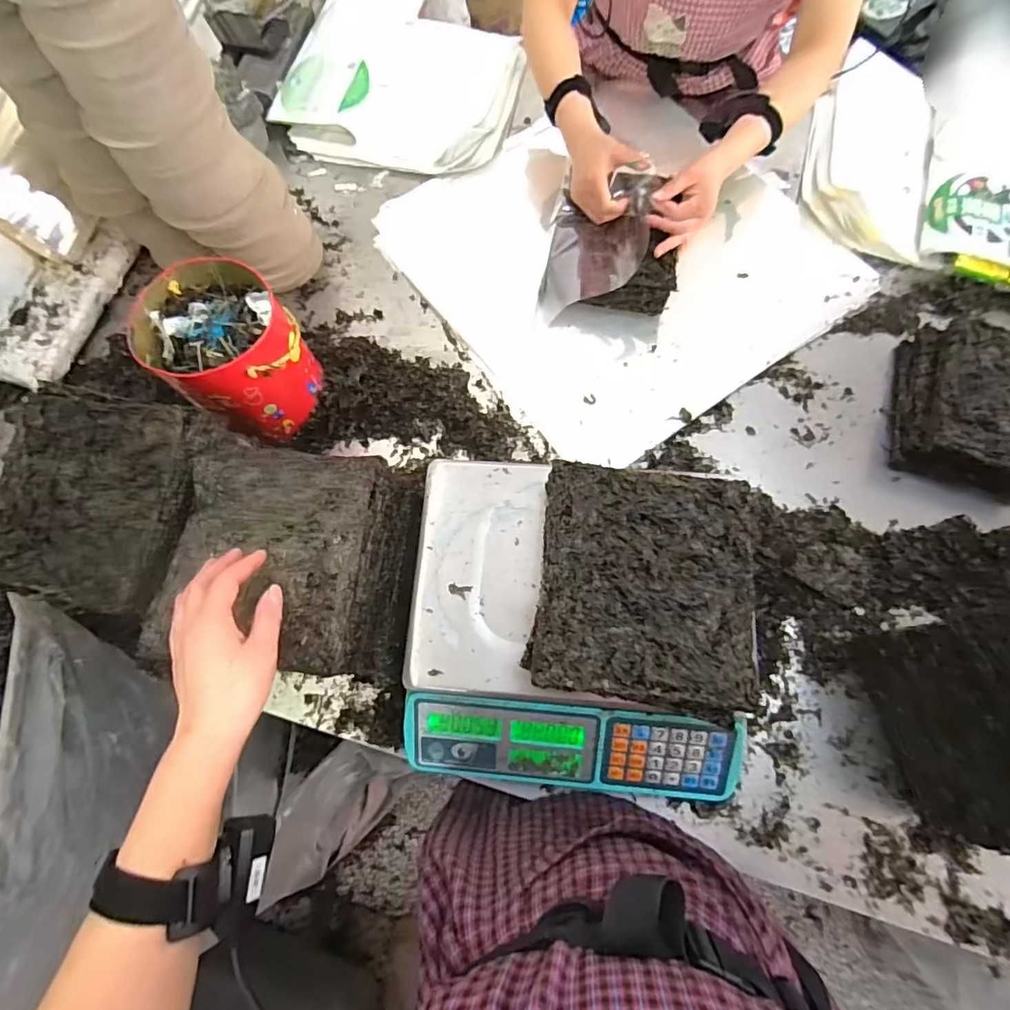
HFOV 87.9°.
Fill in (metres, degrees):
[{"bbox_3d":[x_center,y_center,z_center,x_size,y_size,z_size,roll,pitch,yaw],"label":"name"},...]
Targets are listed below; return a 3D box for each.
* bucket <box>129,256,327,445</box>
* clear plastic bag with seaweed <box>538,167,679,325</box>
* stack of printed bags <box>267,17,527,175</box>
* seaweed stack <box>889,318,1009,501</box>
[{"bbox_3d":[-0.349,-0.188,0.685,0.169,0.163,0.166,0,68,1],"label":"bucket"},{"bbox_3d":[0.143,-0.379,0.763,0.180,0.109,0.199,-3,68,0],"label":"clear plastic bag with seaweed"},{"bbox_3d":[-0.173,-0.750,0.938,0.392,0.082,0.356,13,69,6],"label":"stack of printed bags"},{"bbox_3d":[0.629,-0.127,0.681,0.197,0.073,0.205,18,70,8],"label":"seaweed stack"}]

